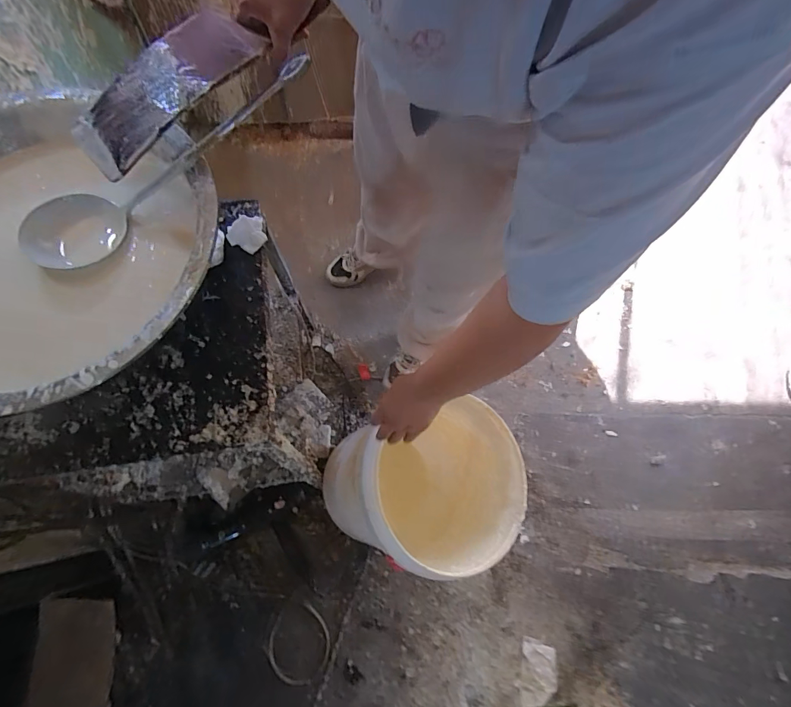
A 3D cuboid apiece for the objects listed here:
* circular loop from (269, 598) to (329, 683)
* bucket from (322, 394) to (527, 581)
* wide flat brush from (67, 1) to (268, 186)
[{"bbox_3d":[-0.220,0.661,0.906,0.144,0.019,0.151,0,71,-1],"label":"circular loop"},{"bbox_3d":[0.042,0.276,0.819,0.320,0.367,0.290,9,65,-20],"label":"bucket"},{"bbox_3d":[-0.252,-0.299,0.447,0.100,0.032,0.234,41,84,12],"label":"wide flat brush"}]

